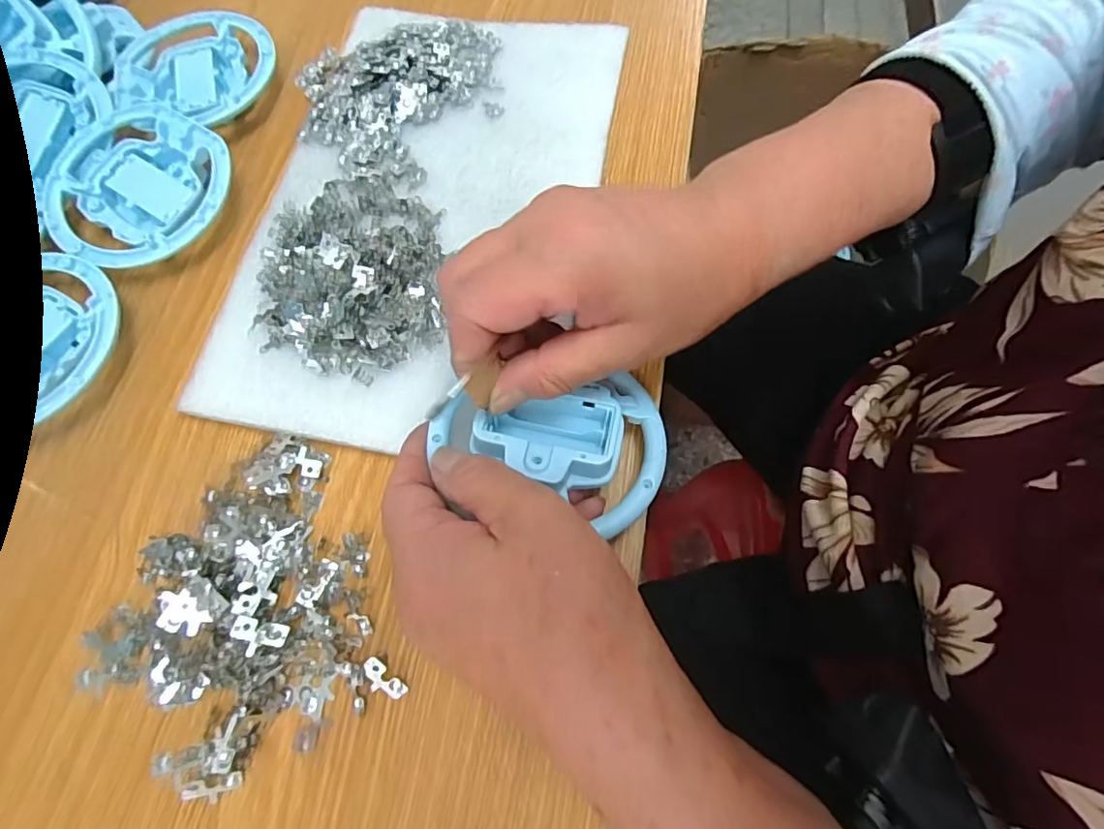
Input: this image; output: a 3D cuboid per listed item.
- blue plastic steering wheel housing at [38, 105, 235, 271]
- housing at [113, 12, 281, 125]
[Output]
[{"bbox_3d":[-0.238,-0.131,0.322,0.101,0.029,0.101,-1,68,3],"label":"blue plastic steering wheel housing"},{"bbox_3d":[-0.232,-0.226,0.362,0.100,0.022,0.086,18,70,10],"label":"housing"}]

